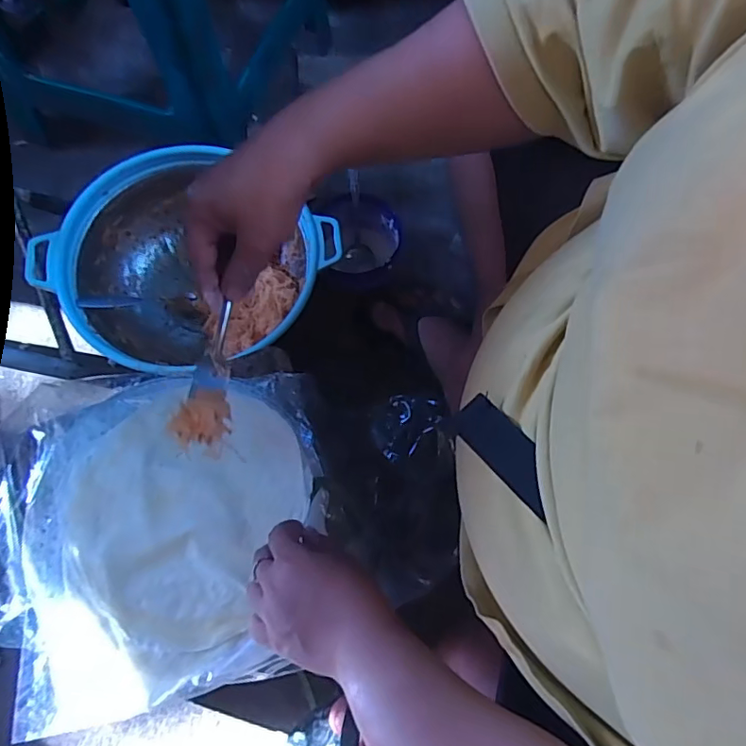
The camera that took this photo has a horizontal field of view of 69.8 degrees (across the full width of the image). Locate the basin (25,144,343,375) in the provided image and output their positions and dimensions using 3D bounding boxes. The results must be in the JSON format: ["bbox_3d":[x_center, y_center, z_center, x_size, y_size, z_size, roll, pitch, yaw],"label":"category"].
[{"bbox_3d":[-0.203,-0.110,0.596,0.251,0.098,0.240,0,72,-1],"label":"basin"}]

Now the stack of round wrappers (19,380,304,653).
[{"bbox_3d":[-0.172,0.104,0.443,0.206,0.020,0.200,25,74,7],"label":"stack of round wrappers"}]

